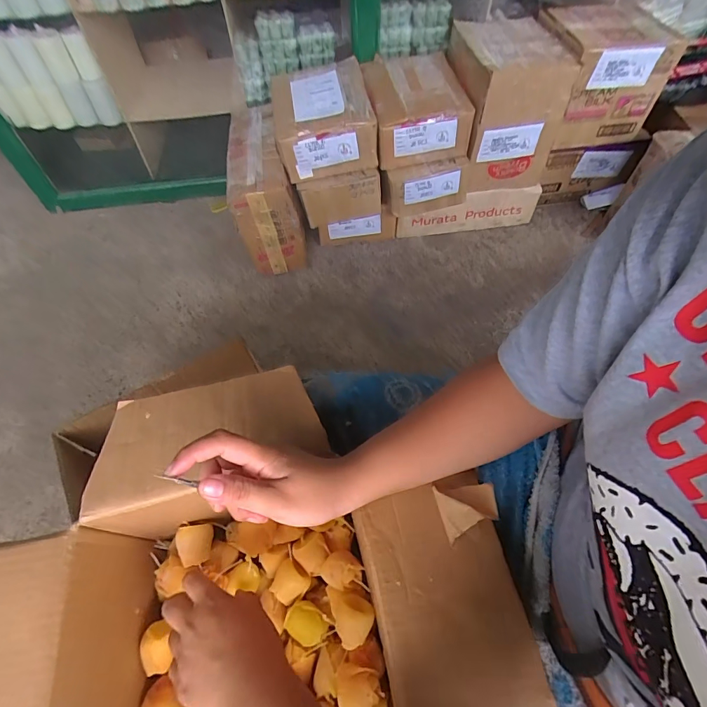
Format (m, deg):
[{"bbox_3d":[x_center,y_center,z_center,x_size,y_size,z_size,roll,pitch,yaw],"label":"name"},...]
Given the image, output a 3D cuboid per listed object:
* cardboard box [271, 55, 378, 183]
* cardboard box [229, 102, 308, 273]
[{"bbox_3d":[-0.089,-0.688,1.156,0.268,0.148,0.357,-9,57,-4],"label":"cardboard box"},{"bbox_3d":[-0.270,-0.506,1.271,0.188,0.330,0.413,-10,57,-4],"label":"cardboard box"}]

